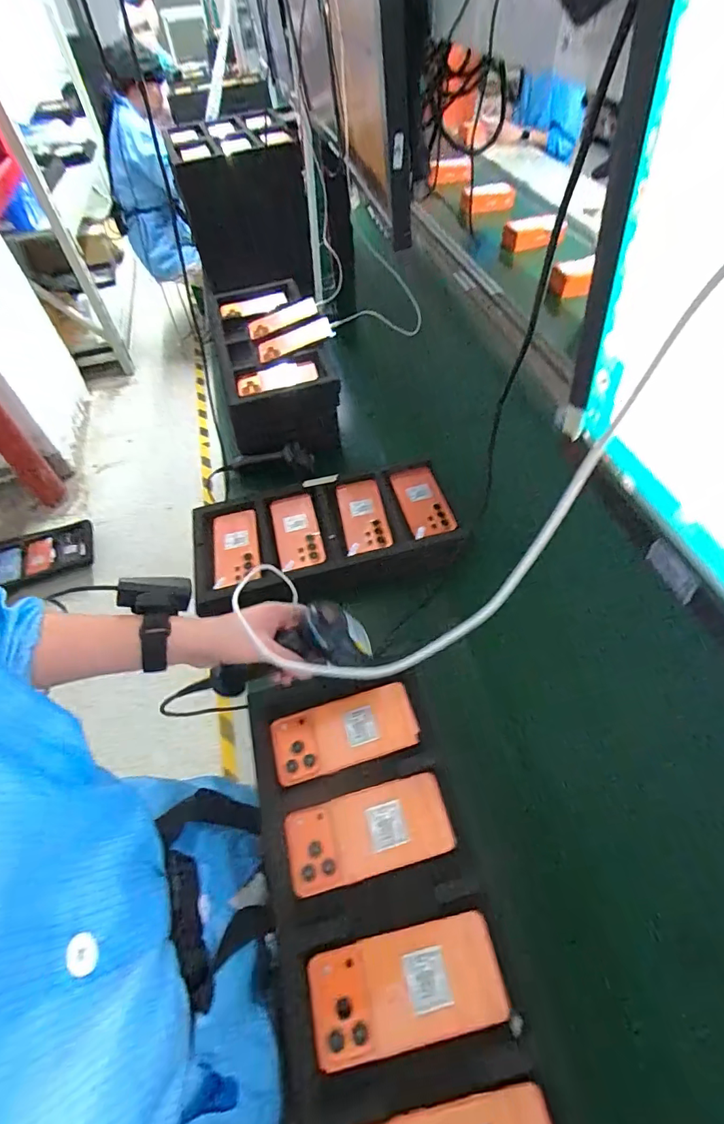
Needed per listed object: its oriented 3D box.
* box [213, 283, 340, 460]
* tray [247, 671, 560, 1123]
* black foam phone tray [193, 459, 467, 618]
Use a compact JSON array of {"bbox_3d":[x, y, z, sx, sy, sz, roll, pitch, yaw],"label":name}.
[{"bbox_3d":[-0.217,-0.488,1.135,0.247,0.150,0.526,-13,53,-6],"label":"box"},{"bbox_3d":[0.017,0.327,0.441,0.196,0.020,0.468,-13,52,-6],"label":"tray"},{"bbox_3d":[-0.066,-0.052,0.859,0.479,0.036,0.253,-9,52,-4],"label":"black foam phone tray"}]

